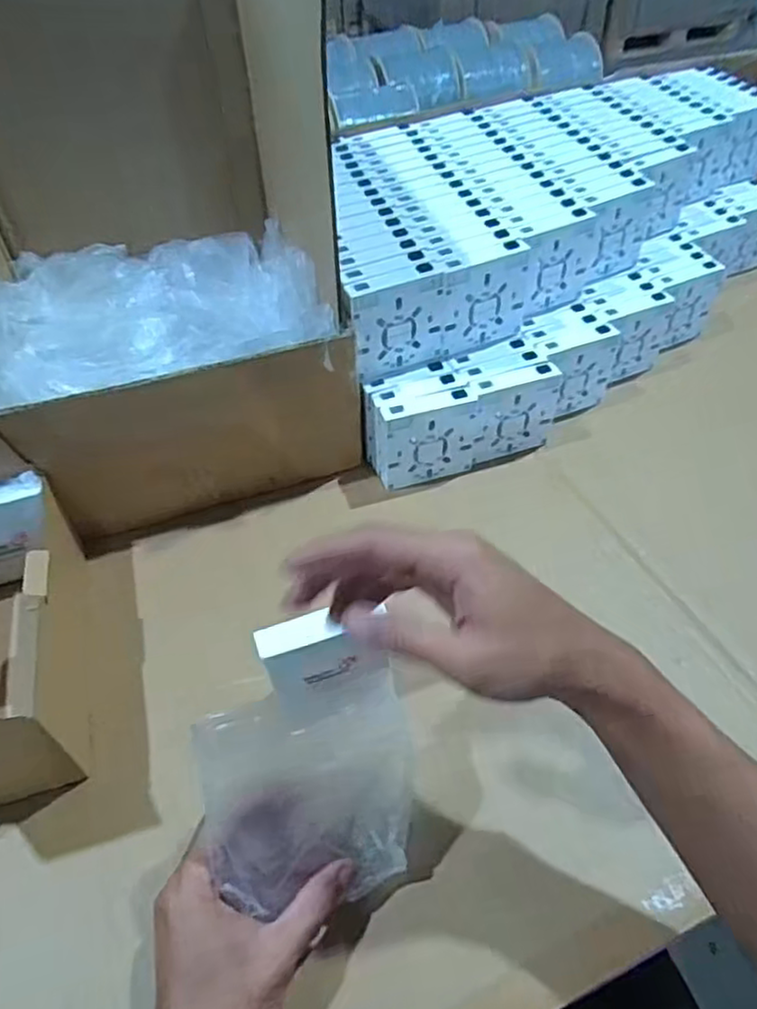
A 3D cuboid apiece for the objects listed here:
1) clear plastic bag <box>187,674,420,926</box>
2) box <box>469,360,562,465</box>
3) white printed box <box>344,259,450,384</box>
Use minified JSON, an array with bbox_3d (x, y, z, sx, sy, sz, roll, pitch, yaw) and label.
[{"bbox_3d":[-0.033,0.165,0.366,0.114,0.113,0.010,-11,9,-18],"label":"clear plastic bag"},{"bbox_3d":[0.127,-0.089,0.622,0.089,0.076,0.024,-18,51,-14],"label":"box"},{"bbox_3d":[0.017,-0.158,0.579,0.089,0.085,0.022,-20,51,-16],"label":"white printed box"}]

